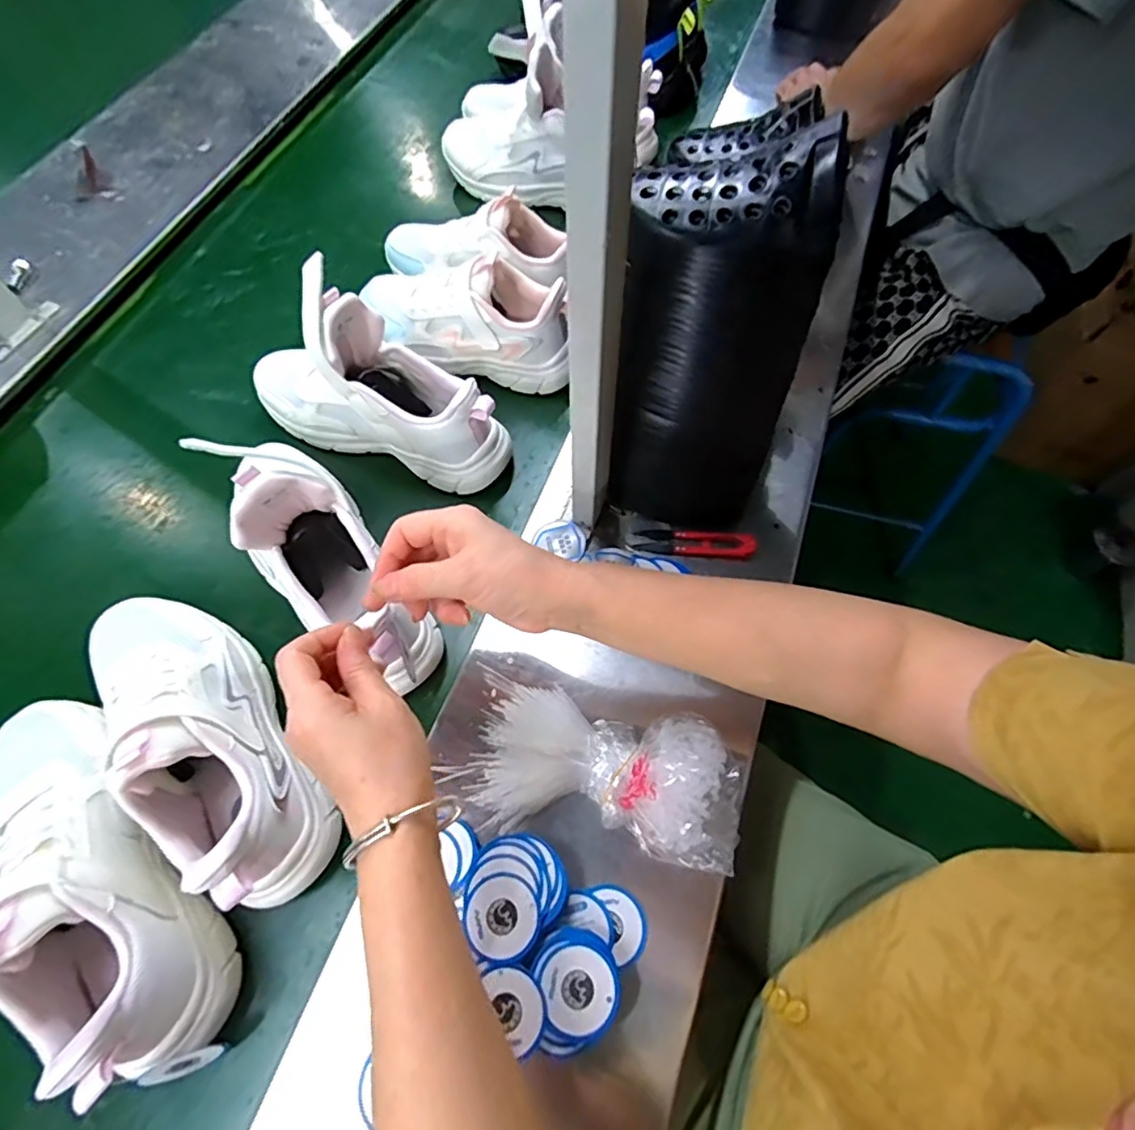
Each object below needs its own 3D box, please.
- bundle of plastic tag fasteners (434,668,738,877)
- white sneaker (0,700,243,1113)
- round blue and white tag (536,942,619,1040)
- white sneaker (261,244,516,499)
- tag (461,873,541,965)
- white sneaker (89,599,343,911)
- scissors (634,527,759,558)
[{"bbox_3d":[0.018,0.140,0.415,0.199,0.048,0.107,9,64,5],"label":"bundle of plastic tag fasteners"},{"bbox_3d":[-0.312,0.190,0.385,0.095,0.122,0.267,-38,69,-17],"label":"white sneaker"},{"bbox_3d":[0.008,0.257,0.354,0.046,0.007,0.047,0,64,0],"label":"round blue and white tag"},{"bbox_3d":[-0.172,-0.168,0.531,0.238,0.153,0.079,20,65,10],"label":"white sneaker"},{"bbox_3d":[-0.040,0.221,0.369,0.044,0.005,0.047,0,64,0],"label":"tag"},{"bbox_3d":[-0.270,0.115,0.426,0.087,0.117,0.269,-37,69,-16],"label":"white sneaker"},{"bbox_3d":[0.112,-0.022,0.517,0.102,0.018,0.025,6,64,3],"label":"scissors"}]

